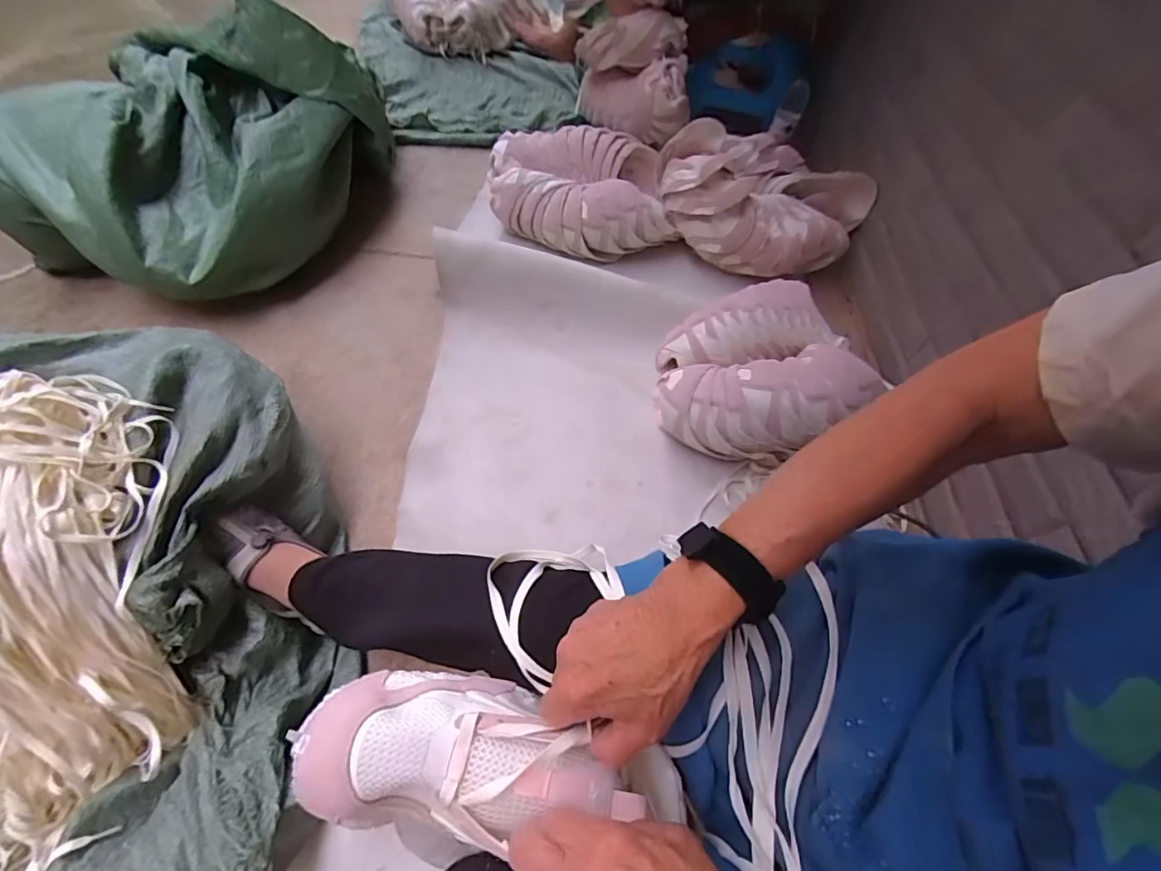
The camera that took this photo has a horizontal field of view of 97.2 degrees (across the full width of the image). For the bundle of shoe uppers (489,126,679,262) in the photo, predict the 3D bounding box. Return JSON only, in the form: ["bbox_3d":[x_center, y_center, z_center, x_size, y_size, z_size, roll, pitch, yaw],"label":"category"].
[{"bbox_3d":[-0.006,-0.526,1.112,0.370,0.127,0.306,-4,58,-11],"label":"bundle of shoe uppers"}]

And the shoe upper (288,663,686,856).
[{"bbox_3d":[-0.051,0.207,0.333,0.236,0.066,0.088,12,56,-6],"label":"shoe upper"}]

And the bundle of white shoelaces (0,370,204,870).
[{"bbox_3d":[-0.514,0.203,0.497,0.187,0.119,0.541,-1,84,-3],"label":"bundle of white shoelaces"}]

